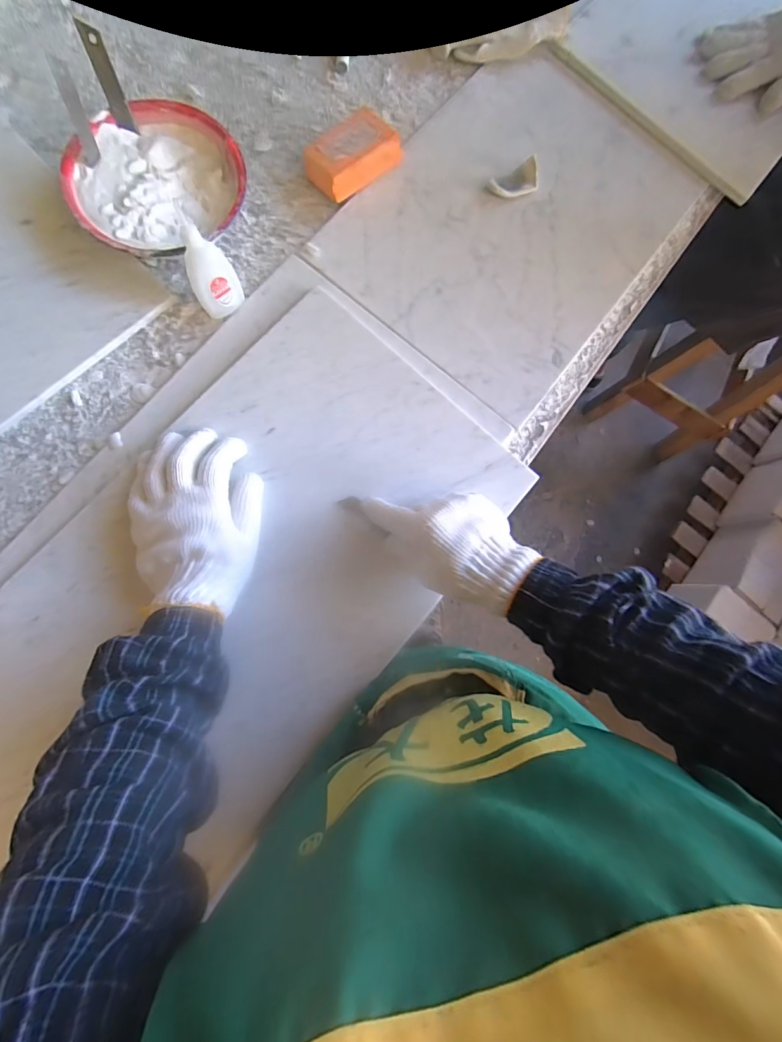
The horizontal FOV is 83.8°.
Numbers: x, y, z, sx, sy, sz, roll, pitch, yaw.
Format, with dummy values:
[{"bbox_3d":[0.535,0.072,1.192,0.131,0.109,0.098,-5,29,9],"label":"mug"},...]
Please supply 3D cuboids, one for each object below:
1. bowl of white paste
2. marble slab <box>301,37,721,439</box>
[{"bbox_3d":[-0.231,-0.334,0.443,0.164,0.048,0.150,-28,88,-9],"label":"bowl of white paste"},{"bbox_3d":[0.148,-0.346,0.495,0.298,0.013,0.400,40,81,-1],"label":"marble slab"}]

